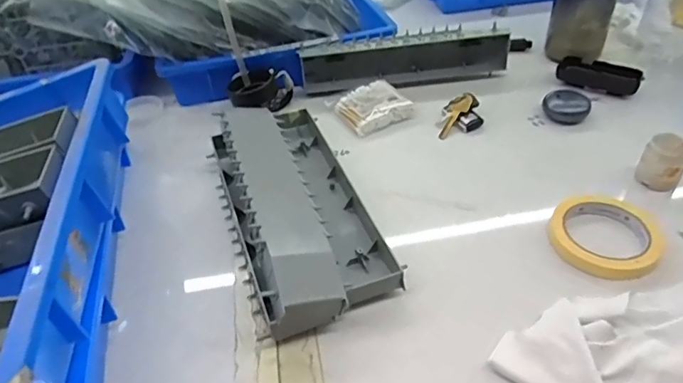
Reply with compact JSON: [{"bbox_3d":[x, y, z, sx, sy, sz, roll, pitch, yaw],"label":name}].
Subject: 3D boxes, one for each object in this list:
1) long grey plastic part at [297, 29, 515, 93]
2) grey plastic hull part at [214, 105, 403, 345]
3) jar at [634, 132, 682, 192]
[{"bbox_3d":[0.096,-0.201,0.735,0.300,0.065,0.034,-4,41,0],"label":"long grey plastic part"},{"bbox_3d":[-0.052,-0.003,0.532,0.143,0.069,0.323,-17,42,-14],"label":"grey plastic hull part"},{"bbox_3d":[0.355,-0.029,0.548,0.042,0.061,0.037,25,49,30],"label":"jar"}]

